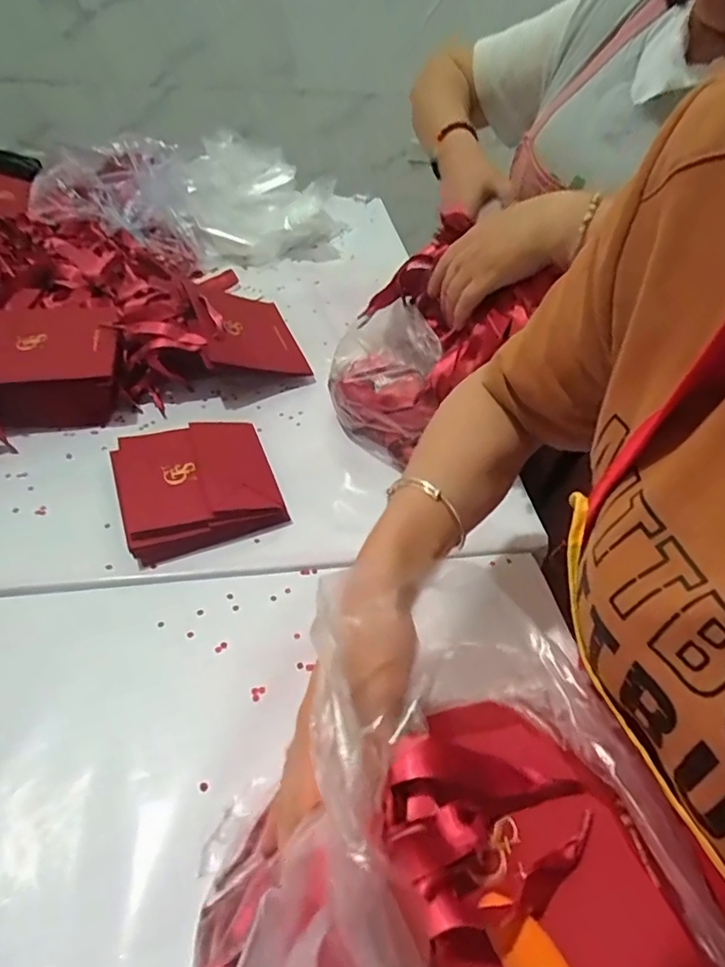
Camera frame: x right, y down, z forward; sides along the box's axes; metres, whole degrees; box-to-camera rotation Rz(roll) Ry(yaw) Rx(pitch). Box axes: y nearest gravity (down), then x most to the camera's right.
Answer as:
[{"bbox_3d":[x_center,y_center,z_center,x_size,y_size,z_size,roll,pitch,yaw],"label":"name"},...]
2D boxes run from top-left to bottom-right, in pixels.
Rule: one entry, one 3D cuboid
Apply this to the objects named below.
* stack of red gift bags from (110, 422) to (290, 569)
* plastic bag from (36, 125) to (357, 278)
[{"bbox_3d":[-0.161,-0.001,0.541,0.139,0.037,0.147,-13,48,-20],"label":"stack of red gift bags"},{"bbox_3d":[-0.259,-0.452,0.909,0.471,0.133,0.211,-21,50,-24],"label":"plastic bag"}]

